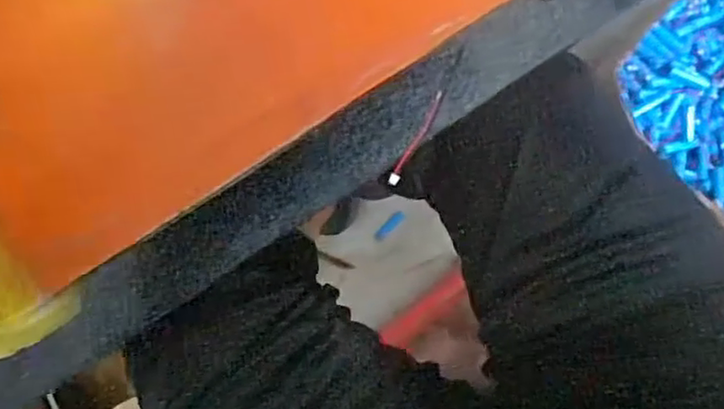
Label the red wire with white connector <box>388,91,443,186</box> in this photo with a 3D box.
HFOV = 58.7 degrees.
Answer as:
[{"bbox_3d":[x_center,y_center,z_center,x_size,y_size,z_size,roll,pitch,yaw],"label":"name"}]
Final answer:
[{"bbox_3d":[0.030,-0.035,0.346,0.006,0.004,0.056,29,94,6],"label":"red wire with white connector"}]

